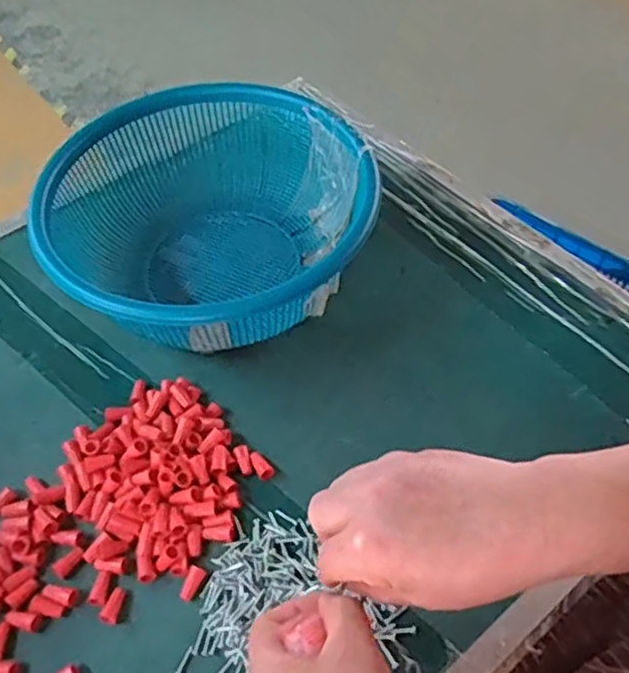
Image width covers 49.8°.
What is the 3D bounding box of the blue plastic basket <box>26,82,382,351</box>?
[{"bbox_3d":[-0.082,-0.110,0.615,0.268,0.118,0.244,-1,52,2],"label":"blue plastic basket"}]

